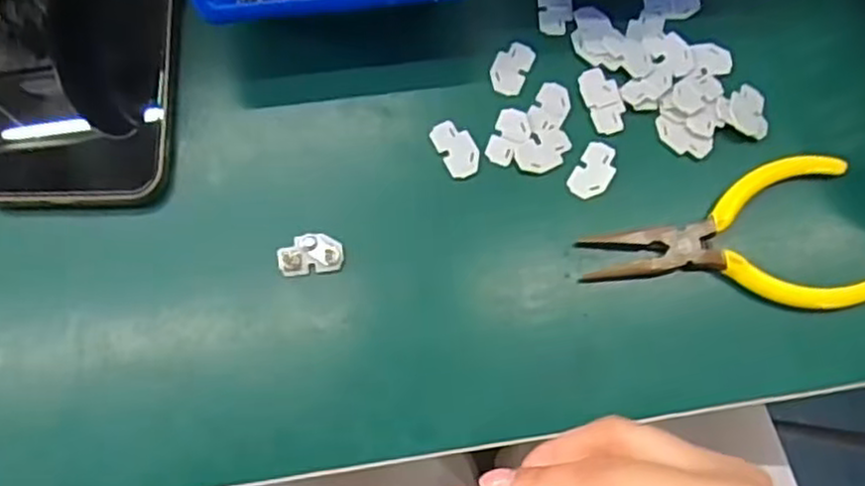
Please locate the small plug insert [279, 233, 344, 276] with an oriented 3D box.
[{"bbox_3d":[-0.050,0.004,0.303,0.026,0.004,0.016,-5,74,-3],"label":"small plug insert"}]

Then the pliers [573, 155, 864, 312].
[{"bbox_3d":[0.125,0.001,0.309,0.119,0.008,0.065,-9,74,-4],"label":"pliers"}]

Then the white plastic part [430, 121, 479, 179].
[{"bbox_3d":[0.011,-0.042,0.320,0.016,0.004,0.027,-26,76,-9],"label":"white plastic part"}]

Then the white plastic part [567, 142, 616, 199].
[{"bbox_3d":[0.071,-0.032,0.319,0.016,0.004,0.026,33,75,8],"label":"white plastic part"}]

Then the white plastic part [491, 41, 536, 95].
[{"bbox_3d":[0.036,-0.080,0.333,0.016,0.004,0.027,25,74,6],"label":"white plastic part"}]

